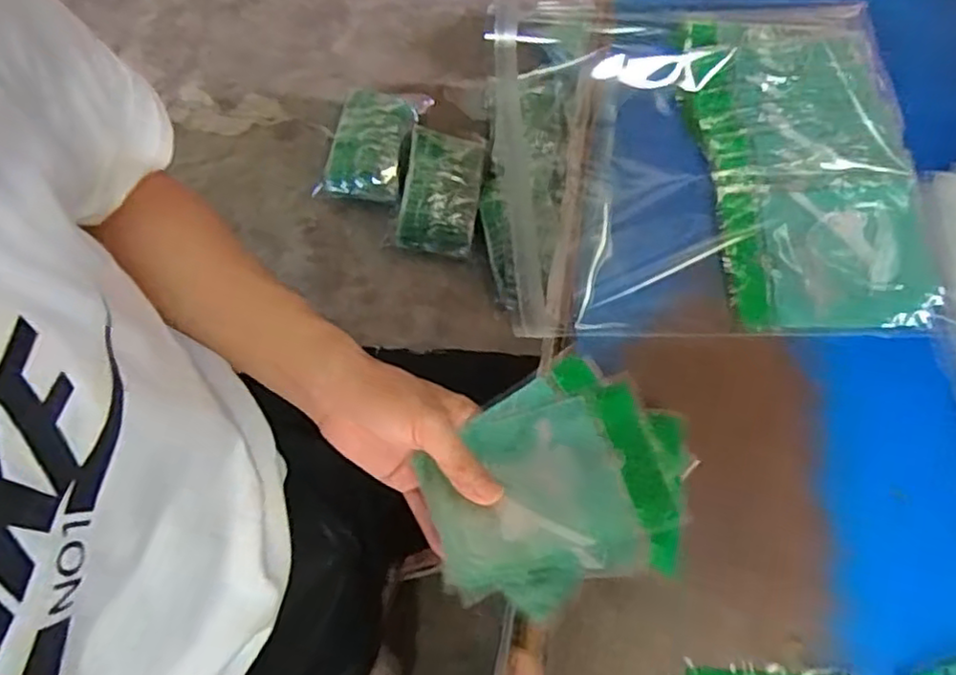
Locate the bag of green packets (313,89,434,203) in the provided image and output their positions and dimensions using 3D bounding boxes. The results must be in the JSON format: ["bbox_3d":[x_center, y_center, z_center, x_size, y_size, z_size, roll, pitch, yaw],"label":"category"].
[{"bbox_3d":[-0.227,-0.426,1.421,0.186,0.083,0.299,12,68,2],"label":"bag of green packets"}]

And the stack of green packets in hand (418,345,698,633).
[{"bbox_3d":[0.048,0.086,0.402,0.155,0.021,0.142,-20,47,2],"label":"stack of green packets in hand"}]

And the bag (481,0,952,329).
[{"bbox_3d":[0.178,-0.141,0.504,0.293,0.048,0.294,-1,68,-4],"label":"bag"}]

